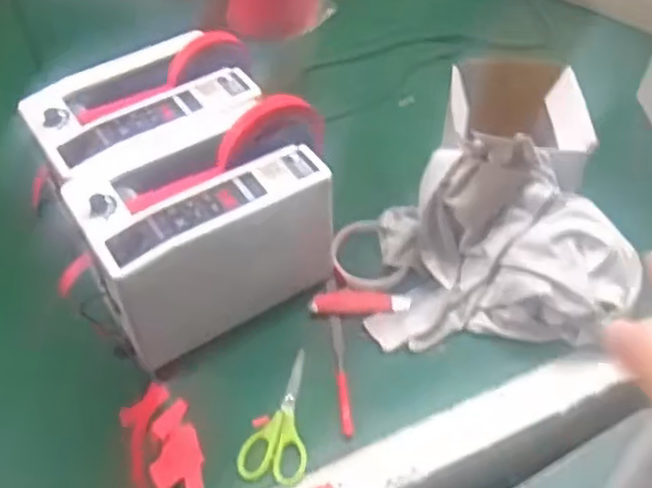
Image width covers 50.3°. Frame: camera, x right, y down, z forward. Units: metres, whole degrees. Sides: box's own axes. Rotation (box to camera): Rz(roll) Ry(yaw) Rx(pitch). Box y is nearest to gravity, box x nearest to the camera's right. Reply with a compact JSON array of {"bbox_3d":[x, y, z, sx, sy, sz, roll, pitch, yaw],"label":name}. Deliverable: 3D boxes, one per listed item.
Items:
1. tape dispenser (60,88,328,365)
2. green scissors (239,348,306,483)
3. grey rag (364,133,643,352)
[{"bbox_3d":[-0.110,-0.021,0.660,0.255,0.147,0.155,-25,55,-17],"label":"tape dispenser"},{"bbox_3d":[-0.039,0.148,0.611,0.056,0.009,0.126,5,52,6],"label":"green scissors"},{"bbox_3d":[0.167,0.006,0.649,0.232,0.116,0.159,5,52,5],"label":"grey rag"}]

